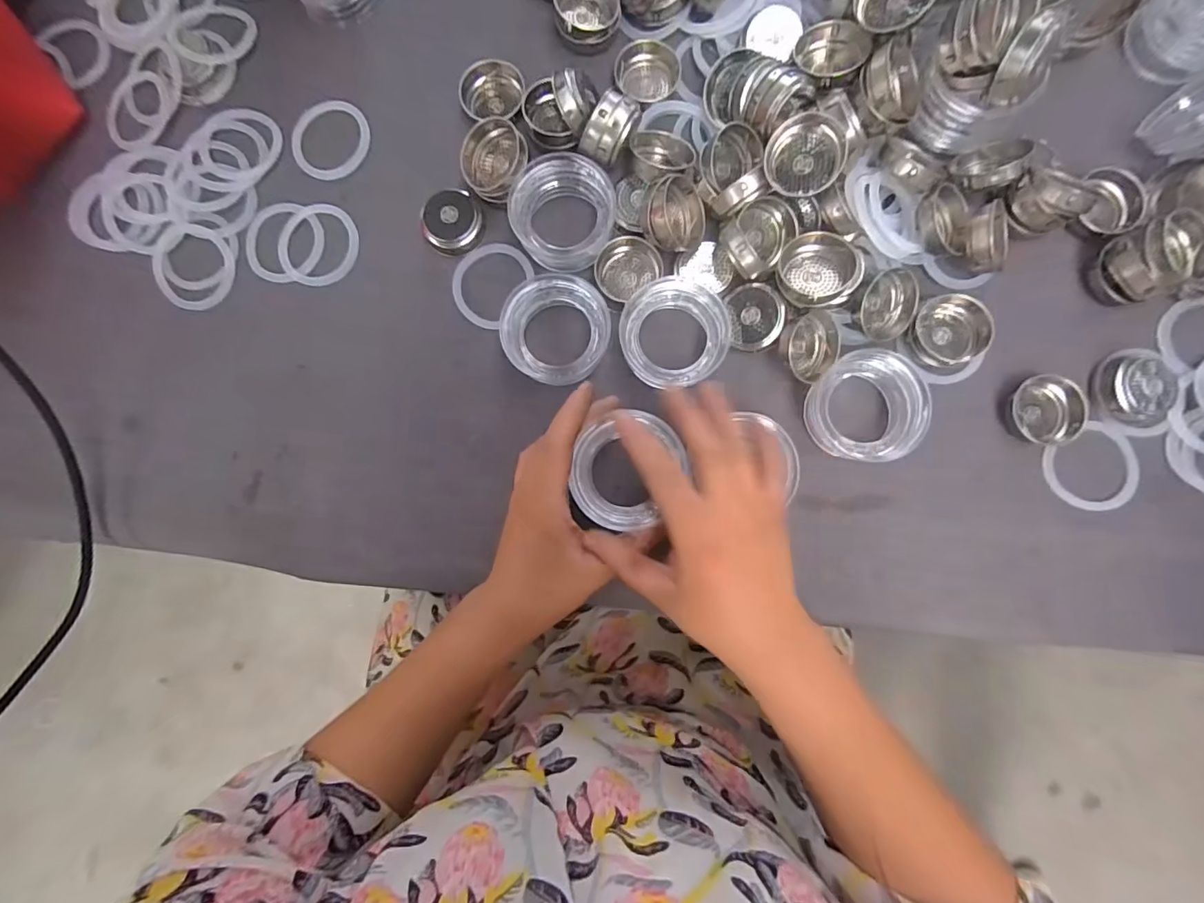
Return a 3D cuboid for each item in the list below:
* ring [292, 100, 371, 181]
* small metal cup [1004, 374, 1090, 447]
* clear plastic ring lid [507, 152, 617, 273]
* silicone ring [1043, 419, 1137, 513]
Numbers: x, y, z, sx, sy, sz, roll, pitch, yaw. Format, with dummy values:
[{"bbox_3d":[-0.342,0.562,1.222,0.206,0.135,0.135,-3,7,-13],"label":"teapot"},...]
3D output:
[{"bbox_3d":[-0.196,-0.225,0.367,0.057,0.004,0.060,0,85,2],"label":"ring"},{"bbox_3d":[0.287,-0.025,0.325,0.049,0.015,0.042,30,87,4],"label":"small metal cup"},{"bbox_3d":[-0.026,-0.160,0.339,0.068,0.032,0.062,2,85,2],"label":"clear plastic ring lid"},{"bbox_3d":[0.320,0.012,0.330,0.057,0.004,0.053,0,85,2],"label":"silicone ring"}]

